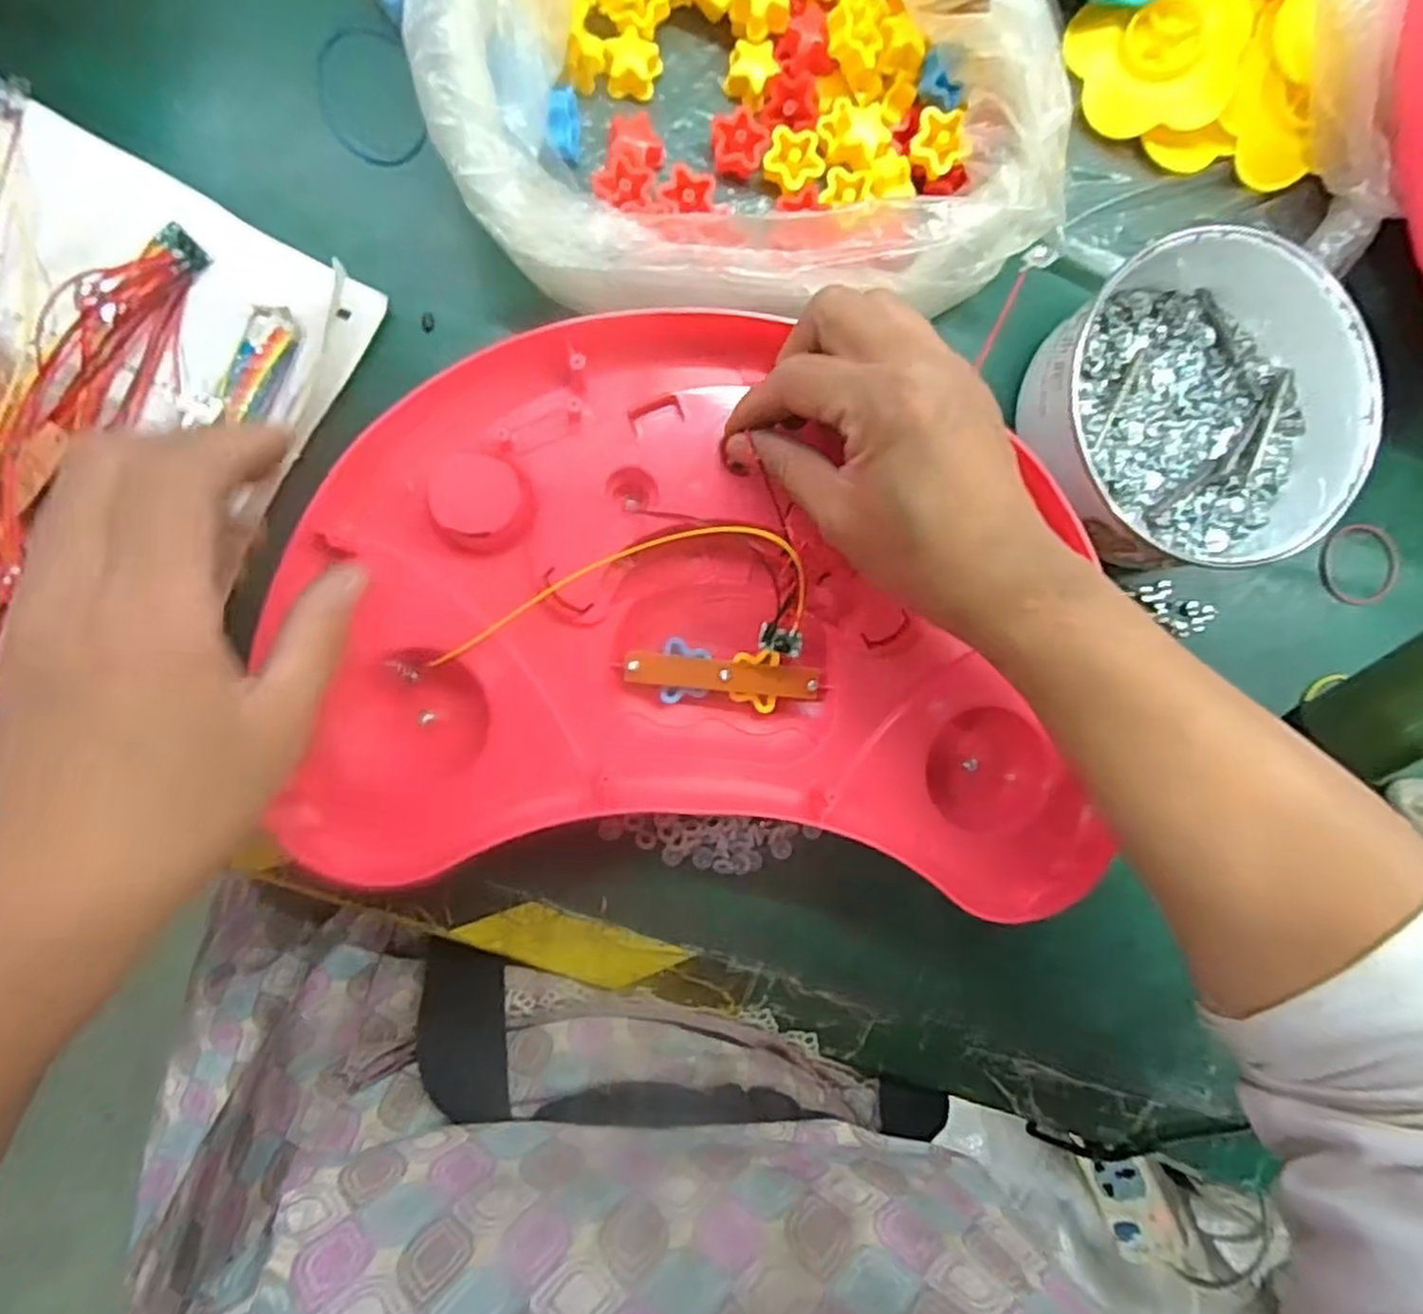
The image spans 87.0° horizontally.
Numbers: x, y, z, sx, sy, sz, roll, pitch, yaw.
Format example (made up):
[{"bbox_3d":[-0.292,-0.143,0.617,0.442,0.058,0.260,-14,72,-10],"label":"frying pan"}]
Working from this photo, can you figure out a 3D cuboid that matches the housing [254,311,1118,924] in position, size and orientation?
[{"bbox_3d":[0.006,-0.020,0.309,0.316,0.036,0.221,5,88,-9],"label":"housing"}]

